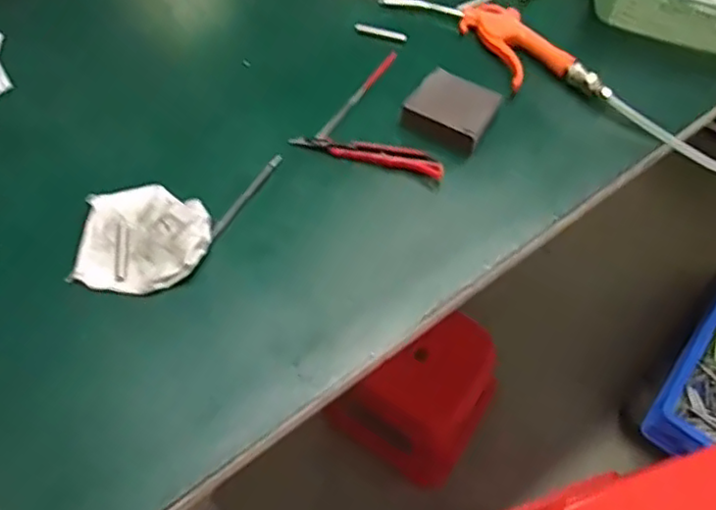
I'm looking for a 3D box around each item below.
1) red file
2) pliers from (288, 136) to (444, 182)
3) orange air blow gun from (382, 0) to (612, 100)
[{"bbox_3d":[0.001,-0.173,0.694,0.010,0.004,0.150,30,60,14],"label":"red file"},{"bbox_3d":[0.011,-0.103,0.636,0.150,0.018,0.025,15,58,8],"label":"pliers"},{"bbox_3d":[0.157,-0.246,0.729,0.090,0.034,0.272,-34,64,-21],"label":"orange air blow gun"}]

